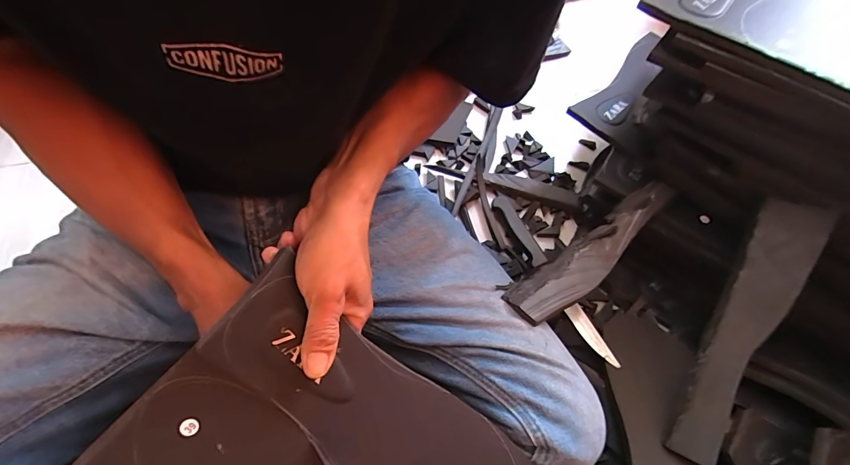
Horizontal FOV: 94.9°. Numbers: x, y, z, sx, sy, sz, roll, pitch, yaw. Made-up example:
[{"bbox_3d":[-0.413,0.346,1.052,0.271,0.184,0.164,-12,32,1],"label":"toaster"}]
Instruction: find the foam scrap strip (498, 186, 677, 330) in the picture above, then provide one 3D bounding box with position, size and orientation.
[{"bbox_3d":[0.190,0.015,0.419,0.261,0.034,0.052,-31,69,-18],"label":"foam scrap strip"}]

